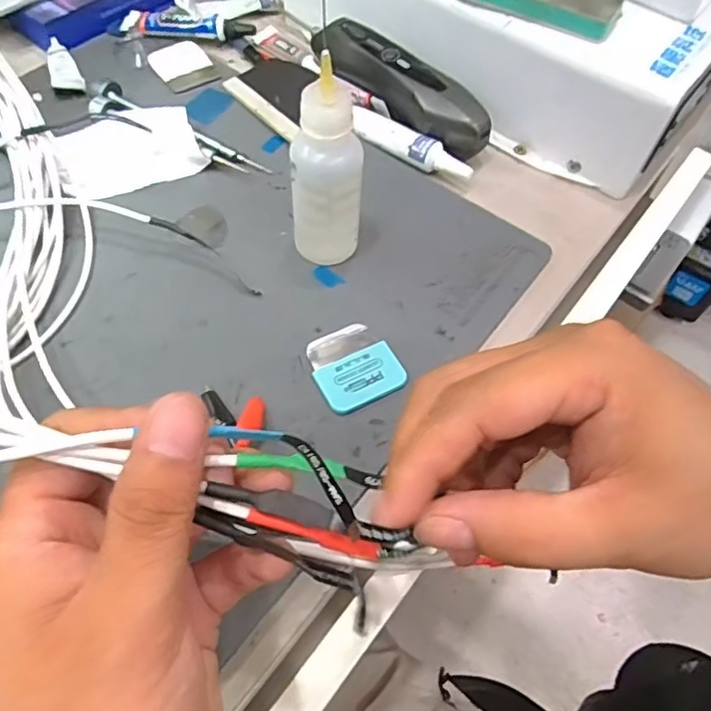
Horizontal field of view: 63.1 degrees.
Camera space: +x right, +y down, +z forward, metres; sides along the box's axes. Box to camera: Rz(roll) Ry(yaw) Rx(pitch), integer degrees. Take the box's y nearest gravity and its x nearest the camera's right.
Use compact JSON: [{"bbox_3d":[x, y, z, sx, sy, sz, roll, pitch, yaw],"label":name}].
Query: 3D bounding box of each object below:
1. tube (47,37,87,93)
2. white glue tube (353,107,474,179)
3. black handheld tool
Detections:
[{"bbox_3d":[-0.194,-0.192,0.384,0.018,0.008,0.054,-19,62,-14],"label":"tube"},{"bbox_3d":[0.031,-0.128,0.355,0.085,0.014,0.019,35,63,17],"label":"white glue tube"},{"bbox_3d":[0.024,-0.171,0.368,0.141,0.030,0.029,39,65,19],"label":"black handheld tool"}]

